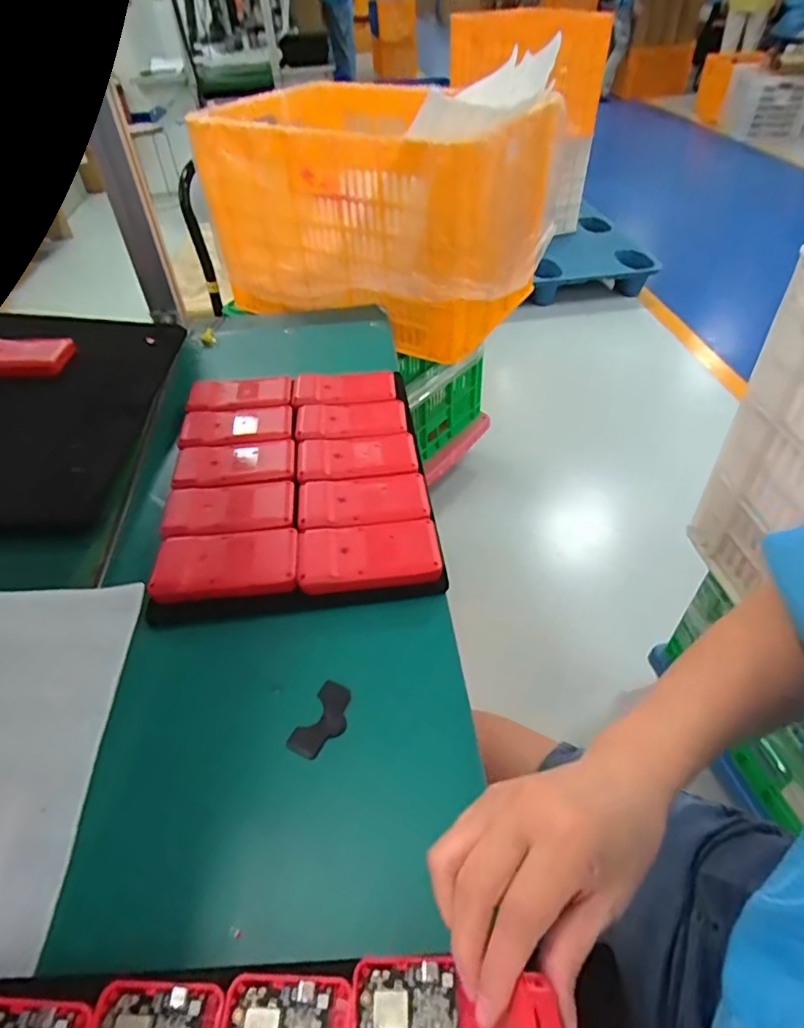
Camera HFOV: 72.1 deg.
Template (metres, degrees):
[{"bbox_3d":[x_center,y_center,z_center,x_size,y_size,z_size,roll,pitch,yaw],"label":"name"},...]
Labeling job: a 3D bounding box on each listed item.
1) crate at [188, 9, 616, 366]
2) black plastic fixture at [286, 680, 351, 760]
[{"bbox_3d":[-0.019,-0.678,1.222,0.663,0.422,0.479,23,50,24],"label":"crate"},{"bbox_3d":[-0.055,0.147,0.396,0.031,0.006,0.054,20,49,21],"label":"black plastic fixture"}]

